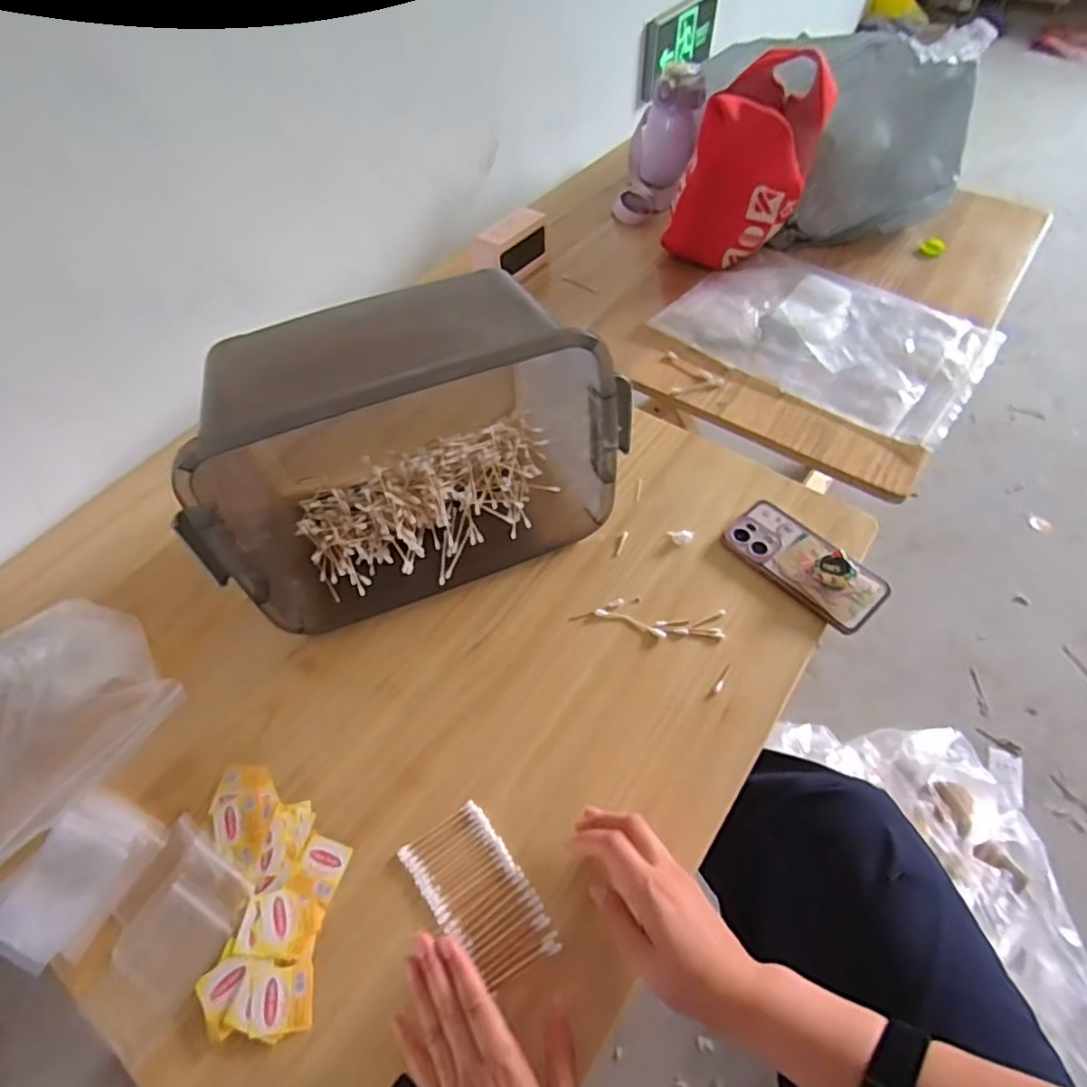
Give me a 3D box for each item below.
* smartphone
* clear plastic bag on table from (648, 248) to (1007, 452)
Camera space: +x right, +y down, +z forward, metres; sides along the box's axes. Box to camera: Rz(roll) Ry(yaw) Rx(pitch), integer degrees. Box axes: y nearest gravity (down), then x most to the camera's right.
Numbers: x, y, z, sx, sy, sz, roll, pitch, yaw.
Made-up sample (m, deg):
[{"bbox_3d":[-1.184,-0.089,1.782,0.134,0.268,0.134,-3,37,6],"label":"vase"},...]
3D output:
[{"bbox_3d":[0.272,0.019,0.651,0.081,0.018,0.163,-36,58,-13],"label":"smartphone"},{"bbox_3d":[0.395,-0.302,0.871,0.400,0.018,0.277,34,63,19],"label":"clear plastic bag on table"}]

